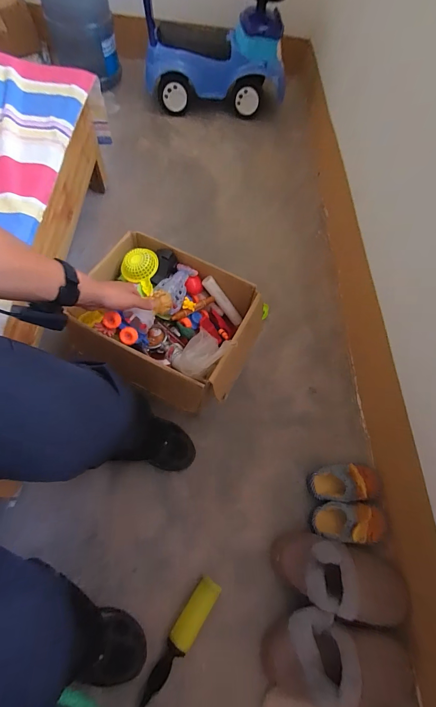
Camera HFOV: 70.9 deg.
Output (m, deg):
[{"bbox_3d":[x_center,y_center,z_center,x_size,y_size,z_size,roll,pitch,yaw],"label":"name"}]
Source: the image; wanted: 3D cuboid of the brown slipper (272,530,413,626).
[{"bbox_3d":[0.249,0.457,0.628,0.268,0.076,0.121,20,66,4],"label":"brown slipper"}]

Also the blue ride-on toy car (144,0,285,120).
[{"bbox_3d":[-0.005,-1.238,1.239,0.569,0.359,0.254,4,65,-3],"label":"blue ride-on toy car"}]

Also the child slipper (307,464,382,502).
[{"bbox_3d":[0.304,0.299,0.711,0.172,0.069,0.079,1,66,-5],"label":"child slipper"}]

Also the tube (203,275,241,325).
[{"bbox_3d":[0.011,-0.129,0.763,0.024,0.026,0.142,-47,114,-17],"label":"tube"}]

